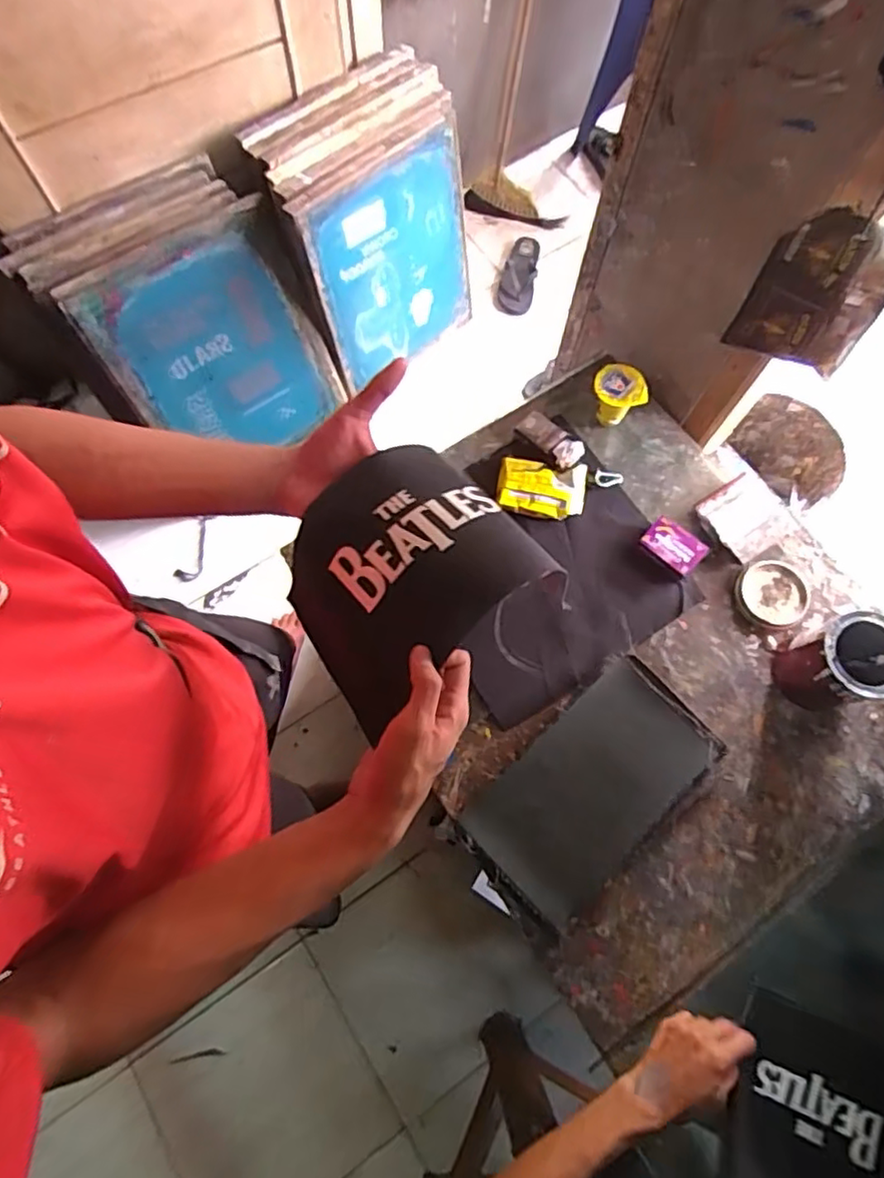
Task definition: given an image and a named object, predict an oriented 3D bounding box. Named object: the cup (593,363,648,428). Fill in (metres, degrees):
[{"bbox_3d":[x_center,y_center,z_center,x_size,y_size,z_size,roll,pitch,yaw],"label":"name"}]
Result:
[{"bbox_3d":[0.273,-0.303,1.015,0.079,0.082,0.061,8,71,1],"label":"cup"}]

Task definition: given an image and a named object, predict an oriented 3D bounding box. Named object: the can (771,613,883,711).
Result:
[{"bbox_3d":[0.530,0.105,0.858,0.115,0.130,0.107,0,71,-1],"label":"can"}]

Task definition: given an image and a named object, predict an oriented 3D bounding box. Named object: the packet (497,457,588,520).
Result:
[{"bbox_3d":[0.153,-0.154,0.991,0.133,0.026,0.090,7,71,1],"label":"packet"}]

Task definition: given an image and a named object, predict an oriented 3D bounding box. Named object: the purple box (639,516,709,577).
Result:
[{"bbox_3d":[0.346,-0.065,0.965,0.088,0.034,0.067,42,75,12],"label":"purple box"}]

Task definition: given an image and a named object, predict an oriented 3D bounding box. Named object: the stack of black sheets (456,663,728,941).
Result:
[{"bbox_3d":[0.199,0.264,0.855,0.344,0.032,0.188,-41,77,-14],"label":"stack of black sheets"}]

